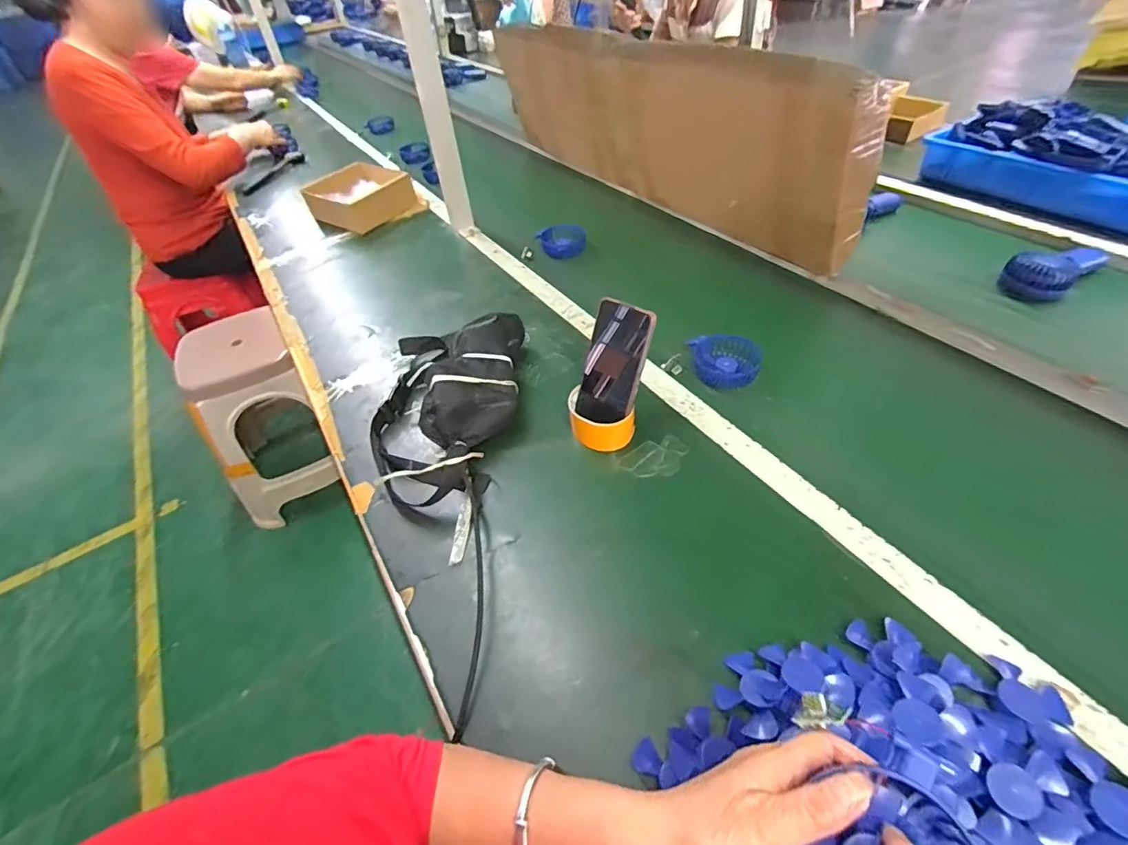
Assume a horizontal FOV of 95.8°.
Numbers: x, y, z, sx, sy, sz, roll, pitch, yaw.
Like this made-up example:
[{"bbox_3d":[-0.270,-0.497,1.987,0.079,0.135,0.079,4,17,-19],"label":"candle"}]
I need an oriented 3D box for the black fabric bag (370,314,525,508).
[{"bbox_3d":[-0.161,-0.029,0.679,0.197,0.077,0.295,-5,45,4],"label":"black fabric bag"}]

